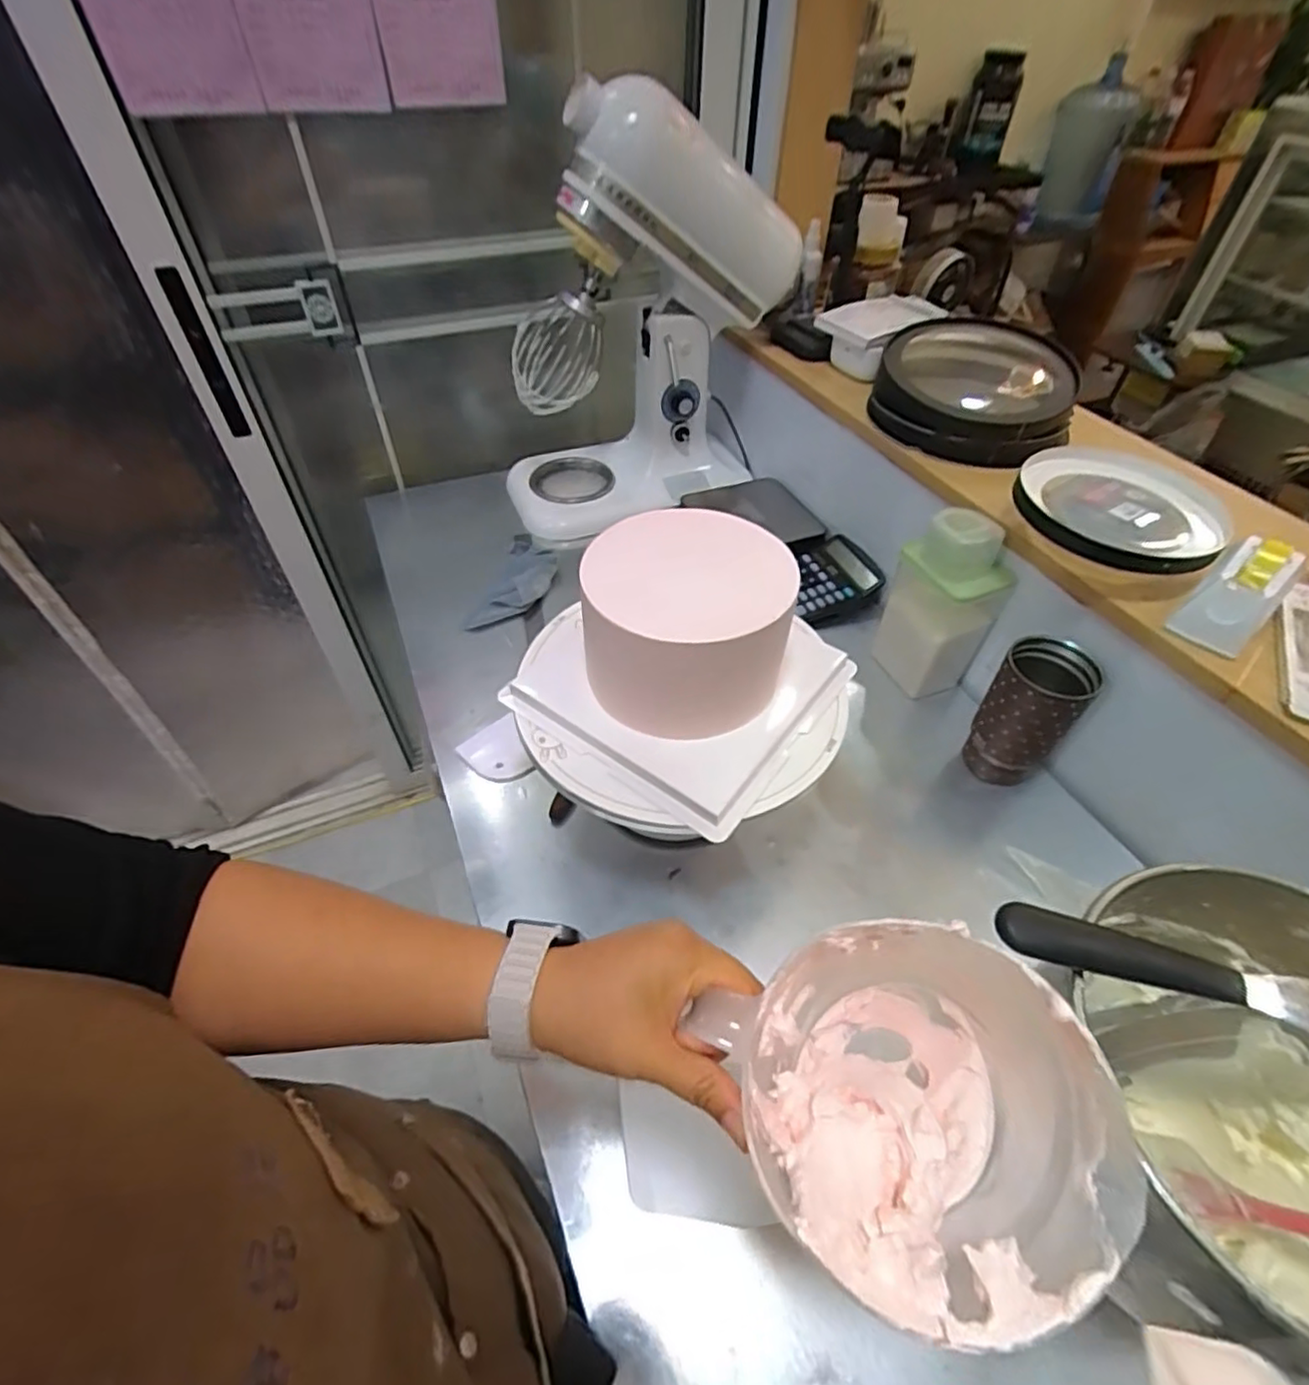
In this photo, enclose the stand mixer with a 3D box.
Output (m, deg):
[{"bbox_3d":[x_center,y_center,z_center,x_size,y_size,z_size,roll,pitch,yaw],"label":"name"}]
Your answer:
[{"bbox_3d":[-0.023,-0.506,0.918,0.419,0.471,0.235,-25,52,-22],"label":"stand mixer"}]

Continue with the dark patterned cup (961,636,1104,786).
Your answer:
[{"bbox_3d":[0.375,0.023,0.664,0.079,0.141,0.085,0,48,0],"label":"dark patterned cup"}]

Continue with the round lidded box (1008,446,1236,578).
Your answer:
[{"bbox_3d":[0.442,-0.182,0.616,0.170,0.035,0.173,0,48,0],"label":"round lidded box"}]

